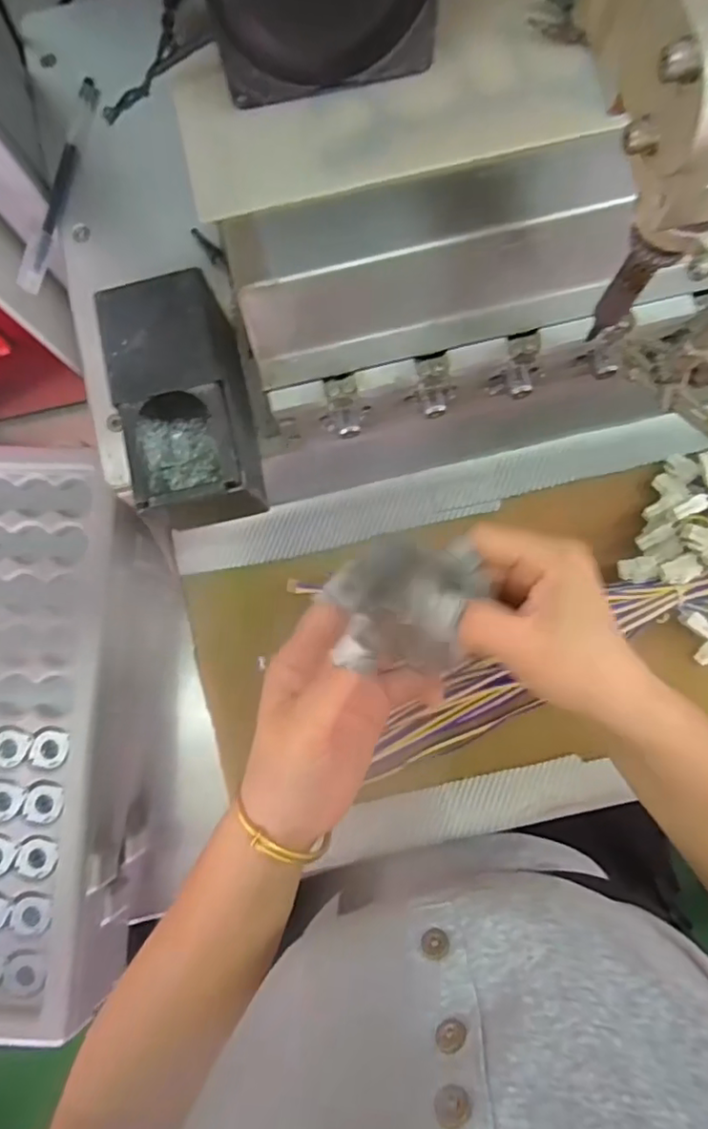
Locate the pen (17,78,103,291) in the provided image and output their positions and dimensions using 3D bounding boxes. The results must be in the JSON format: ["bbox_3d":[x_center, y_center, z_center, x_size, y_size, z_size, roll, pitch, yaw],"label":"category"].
[{"bbox_3d":[-0.179,-0.234,0.358,0.014,0.010,0.142,13,84,4],"label":"pen"}]

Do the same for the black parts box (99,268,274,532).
[{"bbox_3d":[-0.083,-0.076,0.300,0.066,0.060,0.121,-15,83,1],"label":"black parts box"}]

